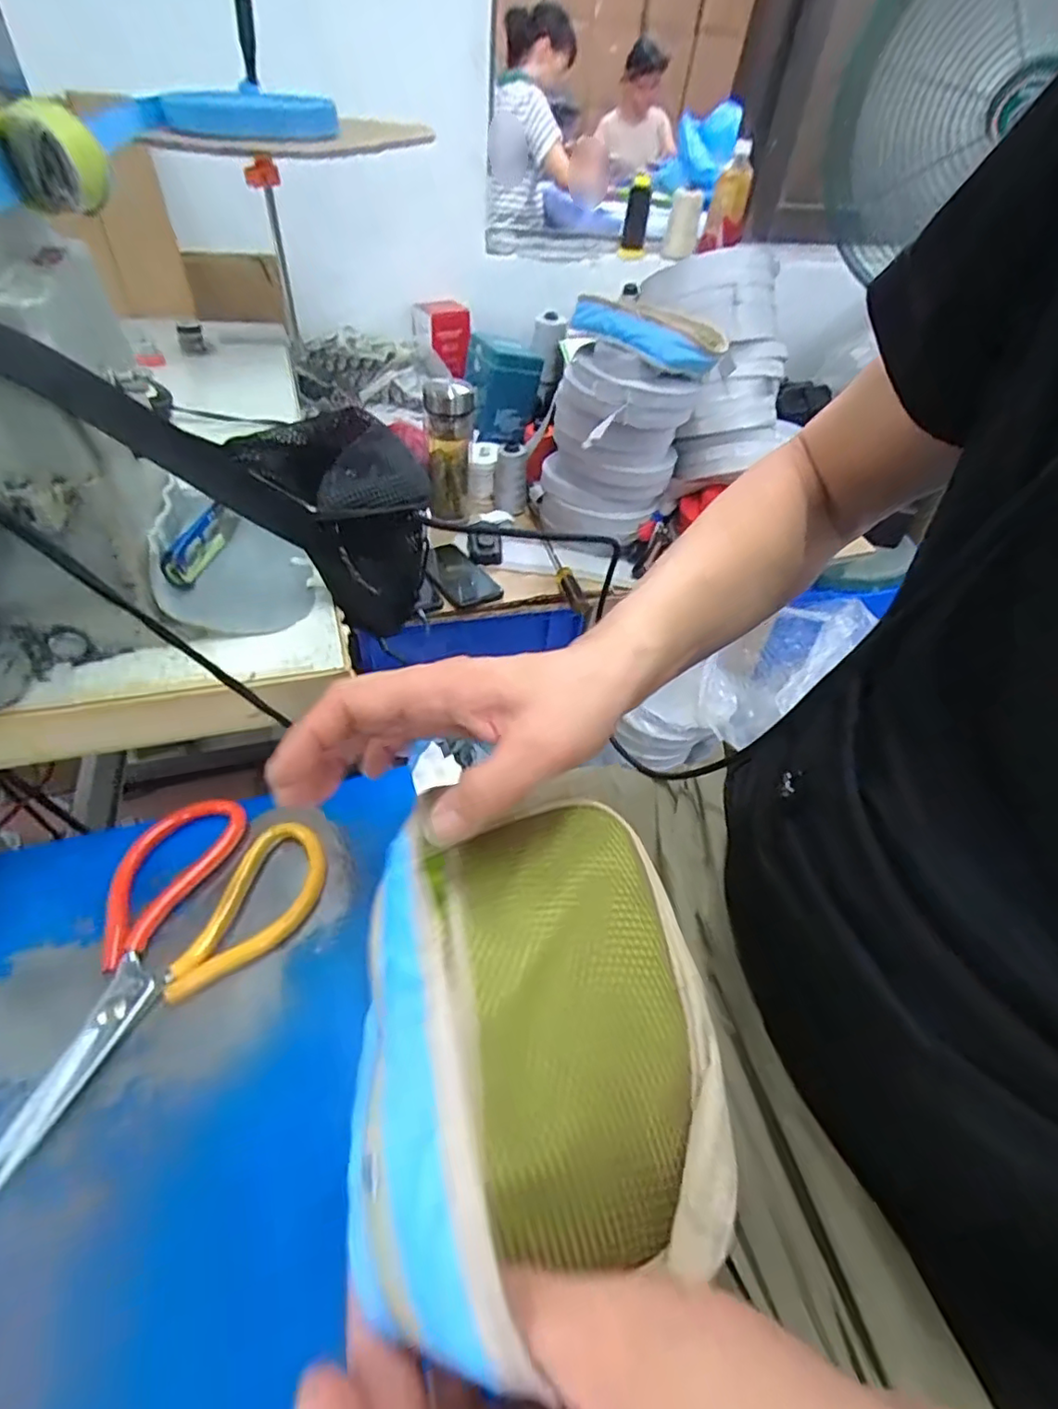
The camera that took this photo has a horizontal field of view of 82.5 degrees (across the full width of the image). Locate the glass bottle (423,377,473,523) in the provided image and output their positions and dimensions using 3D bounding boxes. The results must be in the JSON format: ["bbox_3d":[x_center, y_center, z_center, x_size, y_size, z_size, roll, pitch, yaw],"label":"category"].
[{"bbox_3d":[-0.128,-0.403,0.962,0.074,0.206,0.080,2,45,-5],"label":"glass bottle"}]

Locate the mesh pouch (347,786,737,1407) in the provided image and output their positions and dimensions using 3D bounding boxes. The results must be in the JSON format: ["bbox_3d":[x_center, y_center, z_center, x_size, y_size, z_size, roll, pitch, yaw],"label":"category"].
[{"bbox_3d":[0.007,0.123,0.247,0.141,0.043,0.191,0,45,-6],"label":"mesh pouch"}]

